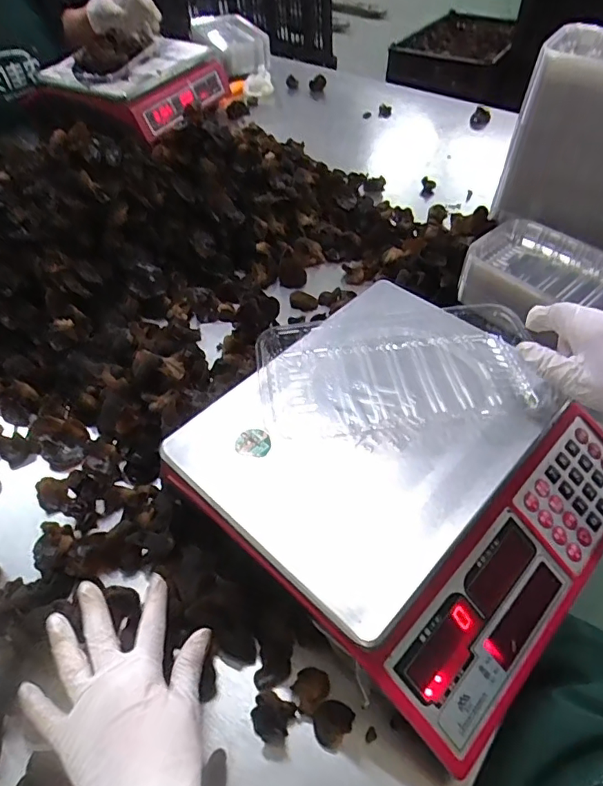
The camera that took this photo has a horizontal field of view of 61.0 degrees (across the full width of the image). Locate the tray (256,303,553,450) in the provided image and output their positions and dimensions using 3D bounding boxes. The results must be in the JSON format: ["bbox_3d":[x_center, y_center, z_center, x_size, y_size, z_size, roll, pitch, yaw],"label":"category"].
[{"bbox_3d":[0.081,-0.025,0.446,0.230,0.025,0.138,-8,50,-7],"label":"tray"}]

